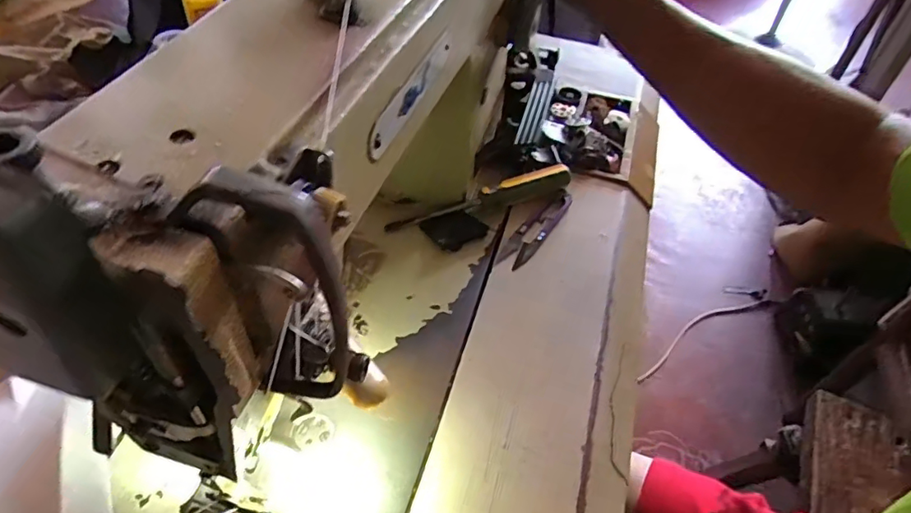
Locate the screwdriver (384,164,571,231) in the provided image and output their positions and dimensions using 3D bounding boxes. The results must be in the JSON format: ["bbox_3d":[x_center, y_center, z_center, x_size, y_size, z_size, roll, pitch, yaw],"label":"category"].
[{"bbox_3d":[0.024,-0.049,0.464,0.165,0.022,0.017,-15,51,-18],"label":"screwdriver"}]

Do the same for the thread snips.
[{"bbox_3d":[0.068,-0.026,0.458,0.024,0.008,0.096,28,51,19],"label":"thread snips"}]

